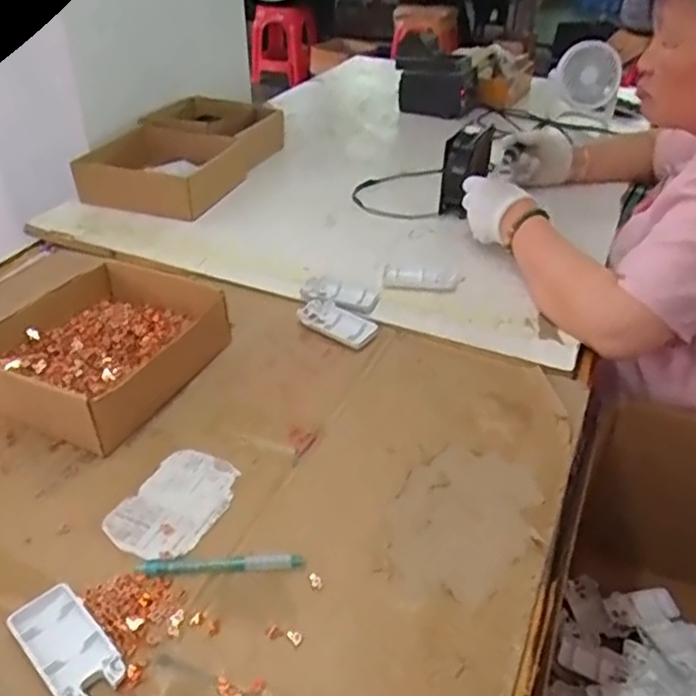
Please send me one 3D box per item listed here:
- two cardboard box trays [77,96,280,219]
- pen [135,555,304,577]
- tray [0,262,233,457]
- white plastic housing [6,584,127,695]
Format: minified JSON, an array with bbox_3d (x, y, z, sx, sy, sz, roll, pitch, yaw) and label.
[{"bbox_3d":[-0.283,-0.343,1.164,0.234,0.085,0.362,12,37,16],"label":"two cardboard box trays"},{"bbox_3d":[-0.102,0.174,0.537,0.129,0.008,0.014,-2,38,-3],"label":"pen"},{"bbox_3d":[-0.262,-0.001,0.728,0.193,0.062,0.223,18,41,21],"label":"tray"},{"bbox_3d":[-0.197,0.211,0.477,0.092,0.013,0.047,31,47,33],"label":"white plastic housing"}]

